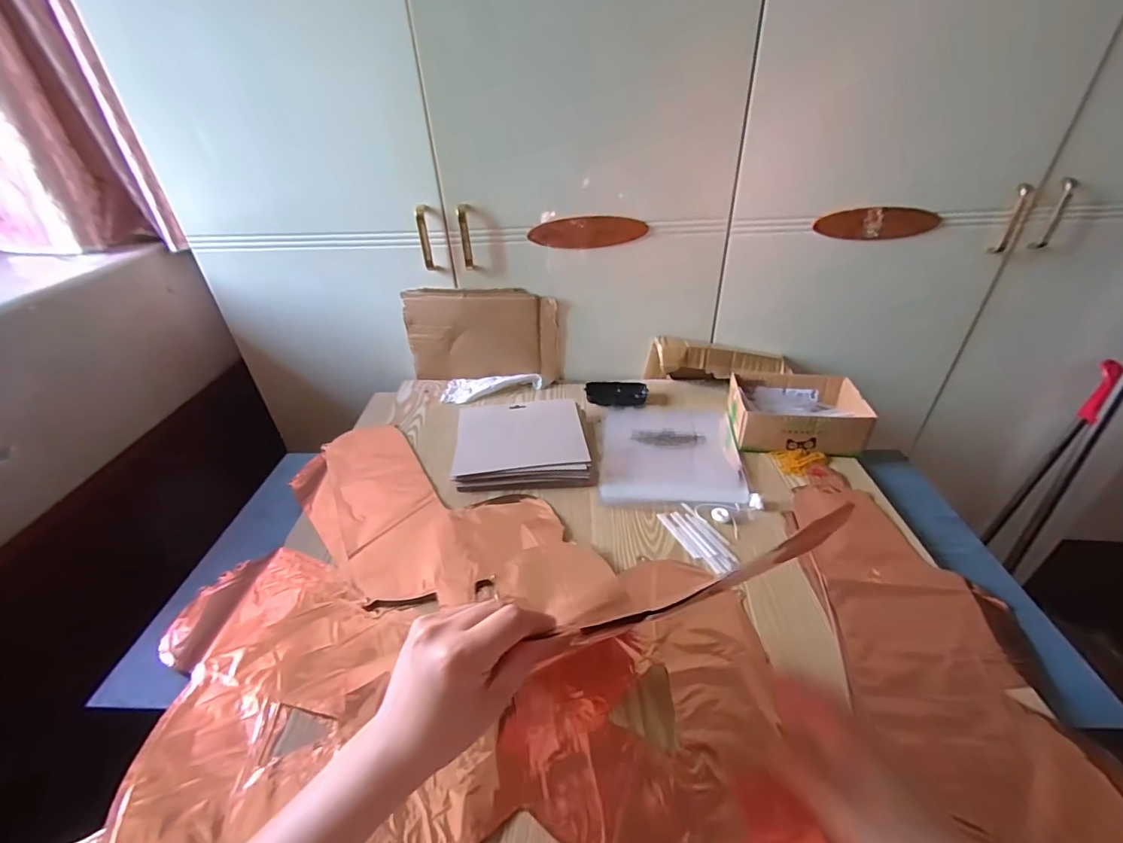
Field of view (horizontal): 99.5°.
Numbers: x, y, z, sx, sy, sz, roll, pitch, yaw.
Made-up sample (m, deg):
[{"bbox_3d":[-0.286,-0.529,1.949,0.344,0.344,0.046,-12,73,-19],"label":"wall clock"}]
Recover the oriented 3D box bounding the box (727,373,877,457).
[{"bbox_3d":[0.362,-0.018,0.744,0.181,0.063,0.140,4,36,9],"label":"box"}]

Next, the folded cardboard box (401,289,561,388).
[{"bbox_3d":[-0.143,-0.156,0.871,0.271,0.166,0.036,3,36,8],"label":"folded cardboard box"}]

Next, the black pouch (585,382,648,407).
[{"bbox_3d":[0.099,-0.050,0.846,0.108,0.023,0.052,-5,36,-4],"label":"black pouch"}]

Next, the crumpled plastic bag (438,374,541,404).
[{"bbox_3d":[-0.129,-0.064,0.875,0.180,0.025,0.068,1,36,4],"label":"crumpled plastic bag"}]

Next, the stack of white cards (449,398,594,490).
[{"bbox_3d":[-0.061,0.027,0.728,0.200,0.036,0.173,-2,36,1],"label":"stack of white cards"}]

